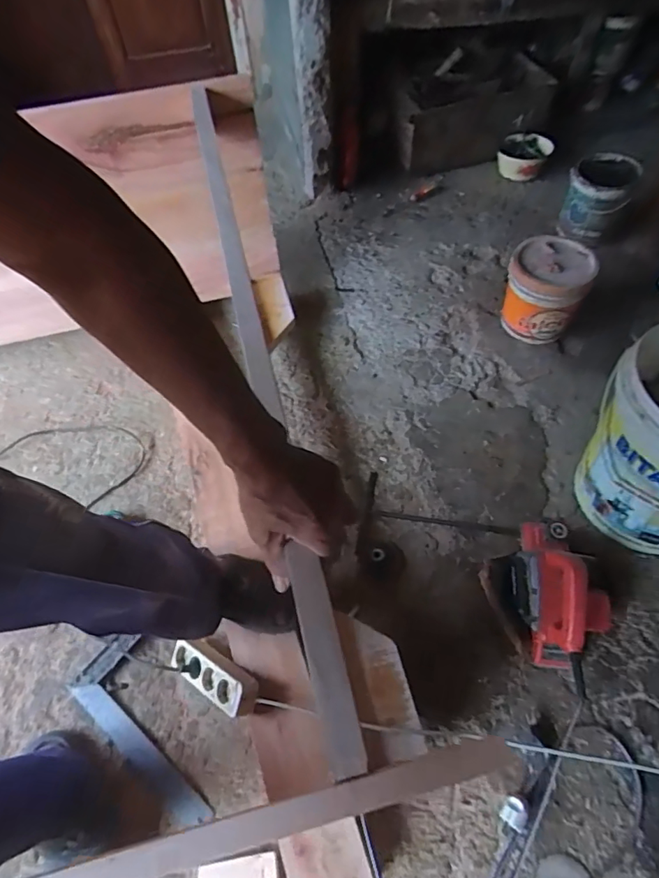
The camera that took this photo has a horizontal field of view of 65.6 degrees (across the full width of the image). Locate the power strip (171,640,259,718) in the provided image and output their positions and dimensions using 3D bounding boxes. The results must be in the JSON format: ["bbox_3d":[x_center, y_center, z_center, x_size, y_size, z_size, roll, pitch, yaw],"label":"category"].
[{"bbox_3d":[-0.211,0.410,0.896,0.213,0.033,0.065,12,55,38],"label":"power strip"}]

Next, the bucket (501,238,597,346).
[{"bbox_3d":[0.547,-0.379,1.313,0.187,0.207,0.174,-2,56,3],"label":"bucket"}]

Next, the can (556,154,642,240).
[{"bbox_3d":[0.795,-0.718,1.523,0.168,0.191,0.168,-2,56,3],"label":"can"}]

